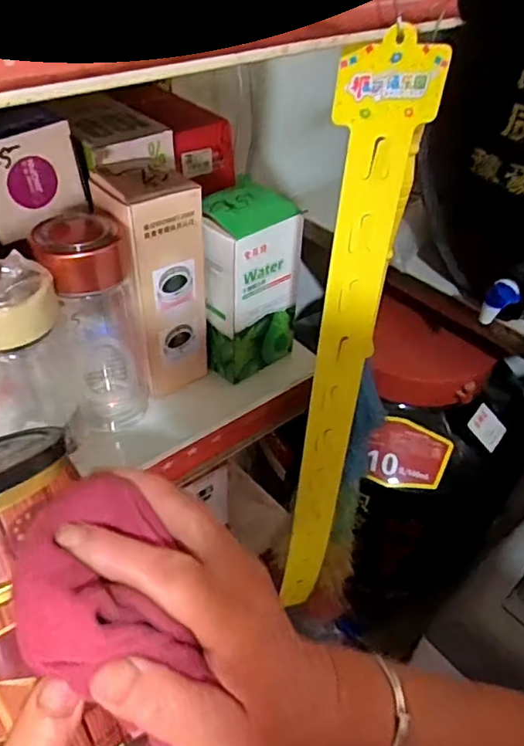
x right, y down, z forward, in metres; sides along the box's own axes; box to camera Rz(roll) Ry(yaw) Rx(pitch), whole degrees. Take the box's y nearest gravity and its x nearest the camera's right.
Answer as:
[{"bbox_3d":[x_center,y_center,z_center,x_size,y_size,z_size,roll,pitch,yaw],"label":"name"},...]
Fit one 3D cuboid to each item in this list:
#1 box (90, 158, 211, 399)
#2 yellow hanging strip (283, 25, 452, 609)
[{"bbox_3d":[-0.088,-0.074,0.478,0.070,0.187,0.063,-23,48,-28],"label":"box"},{"bbox_3d":[0.062,0.033,0.469,0.059,0.535,0.009,-9,41,-13],"label":"yellow hanging strip"}]

